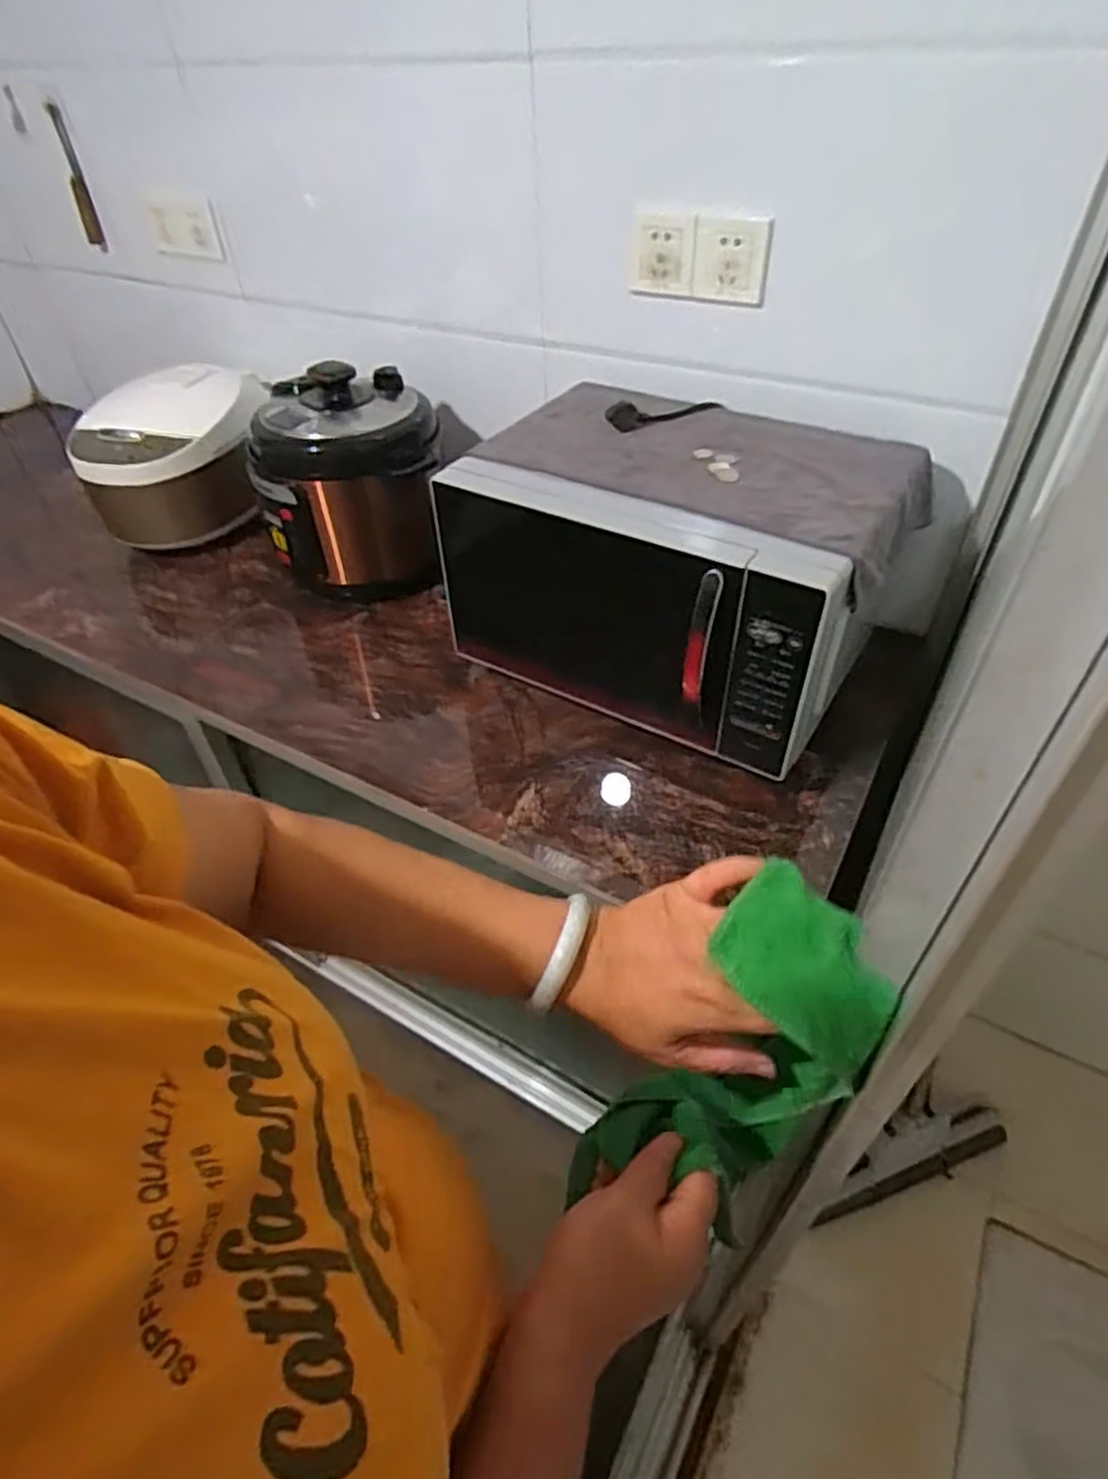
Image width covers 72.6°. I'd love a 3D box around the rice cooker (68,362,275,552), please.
[{"bbox_3d":[-0.622,-0.480,1.260,0.305,0.178,0.257,-14,52,-12],"label":"rice cooker"}]

